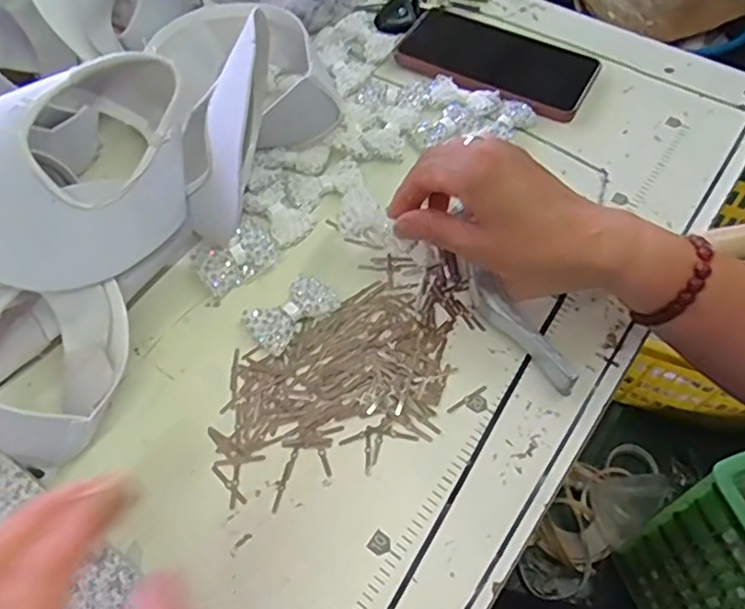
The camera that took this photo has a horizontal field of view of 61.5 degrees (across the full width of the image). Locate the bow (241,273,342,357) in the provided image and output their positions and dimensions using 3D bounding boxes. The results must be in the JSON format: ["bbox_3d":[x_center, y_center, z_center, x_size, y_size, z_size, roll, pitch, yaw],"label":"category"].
[{"bbox_3d":[-0.053,0.004,0.407,0.058,0.010,0.036,-39,68,-20],"label":"bow"}]

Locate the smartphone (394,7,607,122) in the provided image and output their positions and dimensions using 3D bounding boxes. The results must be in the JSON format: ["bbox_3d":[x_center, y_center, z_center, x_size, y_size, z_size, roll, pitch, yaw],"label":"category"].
[{"bbox_3d":[0.104,-0.209,0.526,0.159,0.007,0.089,27,63,14],"label":"smartphone"}]

